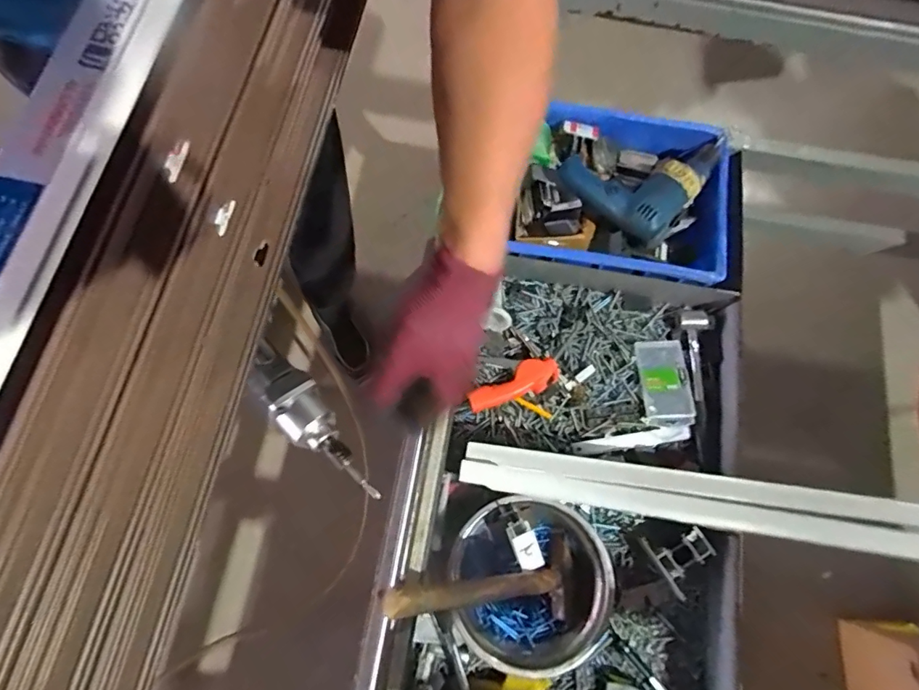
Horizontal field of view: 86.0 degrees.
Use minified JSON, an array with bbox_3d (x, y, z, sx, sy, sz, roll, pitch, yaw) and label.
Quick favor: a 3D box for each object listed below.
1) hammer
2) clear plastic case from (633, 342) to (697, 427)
[{"bbox_3d":[0.038,0.270,0.551,0.296,0.019,0.090,18,68,-44],"label":"hammer"},{"bbox_3d":[0.310,0.057,0.745,0.072,0.018,0.131,-1,74,-3],"label":"clear plastic case"}]

